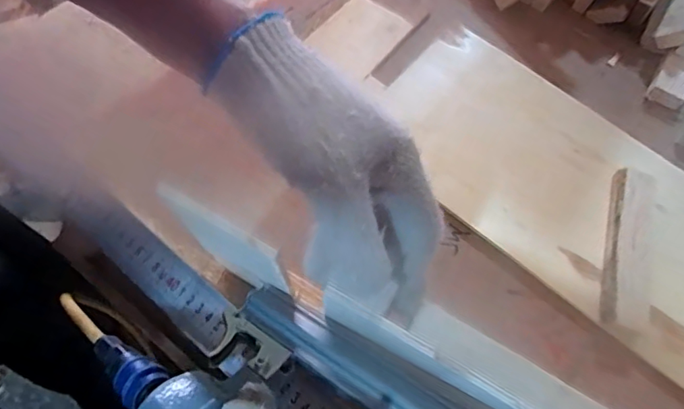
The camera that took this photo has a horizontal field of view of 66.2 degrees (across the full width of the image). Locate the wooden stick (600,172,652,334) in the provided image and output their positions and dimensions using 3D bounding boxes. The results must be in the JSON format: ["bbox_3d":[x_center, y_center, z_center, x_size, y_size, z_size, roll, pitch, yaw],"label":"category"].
[{"bbox_3d":[0.267,0.037,0.492,0.038,0.022,0.155,17,66,5],"label":"wooden stick"}]

